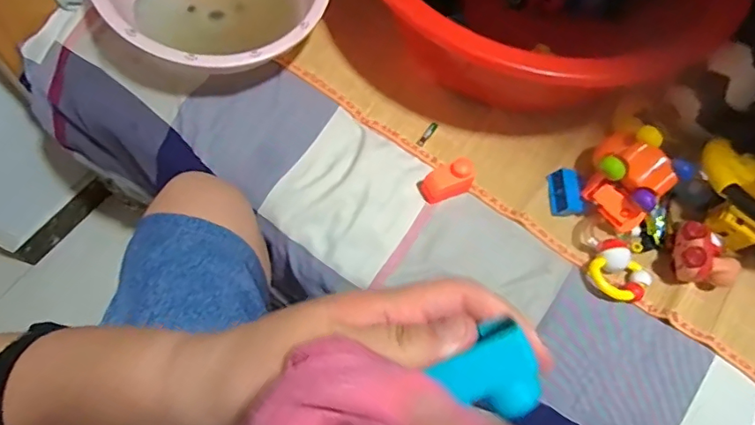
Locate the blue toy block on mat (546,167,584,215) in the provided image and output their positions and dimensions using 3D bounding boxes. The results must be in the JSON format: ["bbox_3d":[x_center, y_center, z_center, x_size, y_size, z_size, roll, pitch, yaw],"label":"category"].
[{"bbox_3d":[0.247,-0.027,0.688,0.040,0.029,0.056,1,66,-2],"label":"blue toy block on mat"}]

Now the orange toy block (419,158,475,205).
[{"bbox_3d":[0.091,-0.040,0.678,0.062,0.053,0.035,-21,69,-11],"label":"orange toy block"}]

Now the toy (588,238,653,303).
[{"bbox_3d":[0.296,0.072,0.639,0.075,0.037,0.059,42,71,15],"label":"toy"}]

